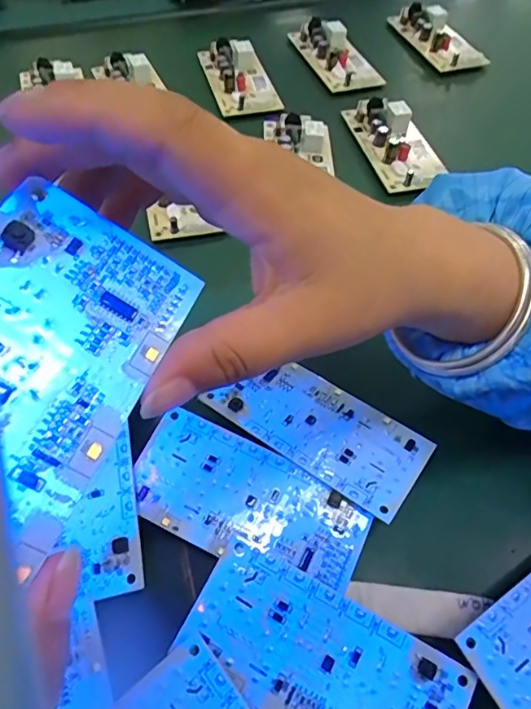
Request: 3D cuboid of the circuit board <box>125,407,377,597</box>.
[{"bbox_3d":[-0.009,0.070,0.250,0.112,0.005,0.054,25,65,10],"label":"circuit board"}]

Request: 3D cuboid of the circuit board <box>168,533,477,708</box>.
[{"bbox_3d":[0.023,0.128,0.218,0.114,0.005,0.054,27,68,12],"label":"circuit board"}]

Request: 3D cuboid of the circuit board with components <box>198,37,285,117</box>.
[{"bbox_3d":[-0.024,-0.254,0.479,0.052,0.026,0.109,-13,59,-10],"label":"circuit board with components"}]

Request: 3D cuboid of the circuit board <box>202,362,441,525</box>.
[{"bbox_3d":[0.029,0.036,0.274,0.108,0.004,0.054,31,53,20],"label":"circuit board"}]

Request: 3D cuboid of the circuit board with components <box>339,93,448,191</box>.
[{"bbox_3d":[0.106,-0.175,0.424,0.049,0.019,0.107,-11,59,-8],"label":"circuit board with components"}]

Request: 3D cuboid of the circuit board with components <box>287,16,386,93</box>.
[{"bbox_3d":[0.066,-0.288,0.498,0.048,0.022,0.102,-19,60,-13],"label":"circuit board with components"}]

